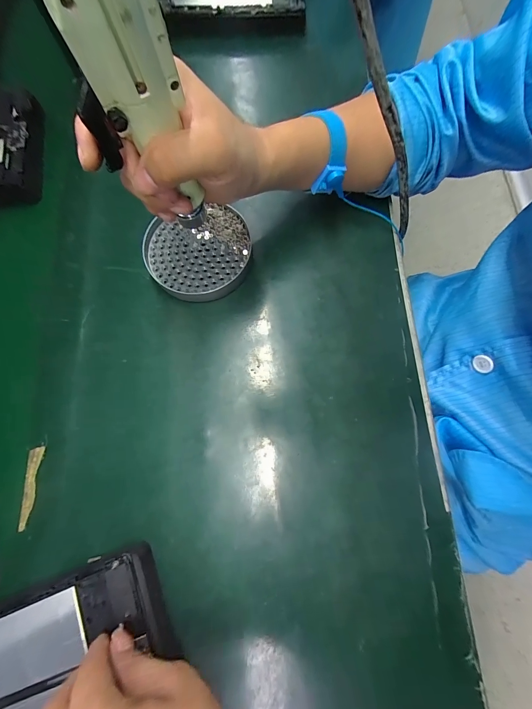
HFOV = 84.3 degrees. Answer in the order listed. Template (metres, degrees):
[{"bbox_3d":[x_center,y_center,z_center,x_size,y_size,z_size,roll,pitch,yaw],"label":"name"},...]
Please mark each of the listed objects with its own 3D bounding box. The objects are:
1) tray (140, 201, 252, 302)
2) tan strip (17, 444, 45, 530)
[{"bbox_3d":[-0.072,-0.108,0.320,0.111,0.018,0.104,0,75,0],"label":"tray"},{"bbox_3d":[-0.218,0.123,0.273,0.014,0.004,0.070,-3,75,5],"label":"tan strip"}]

